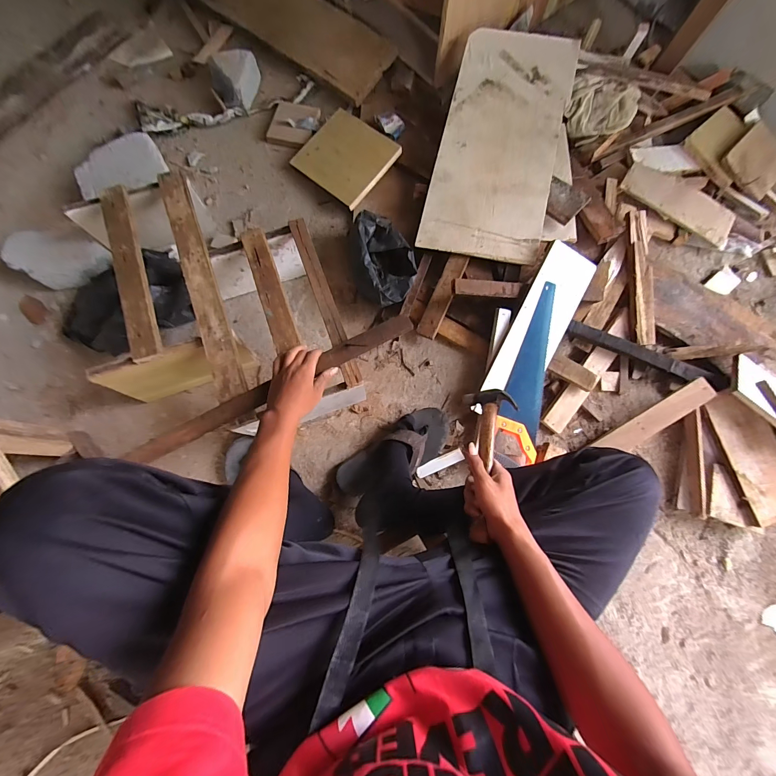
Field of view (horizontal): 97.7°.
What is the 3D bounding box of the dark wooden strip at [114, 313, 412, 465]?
[{"bbox_3d":[-0.185,-0.004,0.590,0.510,0.027,0.039,-27,81,-8],"label":"dark wooden strip"}]

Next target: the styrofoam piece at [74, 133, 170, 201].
[{"bbox_3d":[-0.656,-0.536,0.828,0.198,0.020,0.153,-27,79,-7],"label":"styrofoam piece"}]

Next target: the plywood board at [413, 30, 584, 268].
[{"bbox_3d":[0.263,-0.571,0.793,0.266,0.011,0.546,14,87,9],"label":"plywood board"}]

